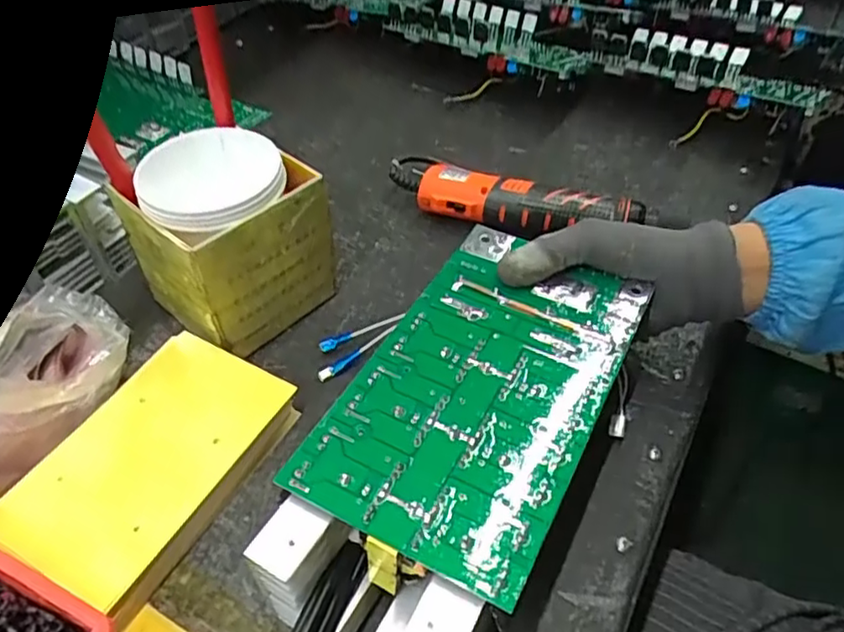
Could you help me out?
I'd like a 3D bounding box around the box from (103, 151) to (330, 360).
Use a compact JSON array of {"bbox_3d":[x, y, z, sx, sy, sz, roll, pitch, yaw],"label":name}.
[{"bbox_3d":[-0.131,-0.046,0.456,0.087,0.110,0.111,35,57,27],"label":"box"}]

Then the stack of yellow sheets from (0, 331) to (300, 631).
[{"bbox_3d":[-0.161,0.088,0.388,0.100,0.030,0.156,22,52,19],"label":"stack of yellow sheets"}]

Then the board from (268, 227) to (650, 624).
[{"bbox_3d":[0.034,0.031,0.347,0.124,0.007,0.213,22,52,19],"label":"board"}]

